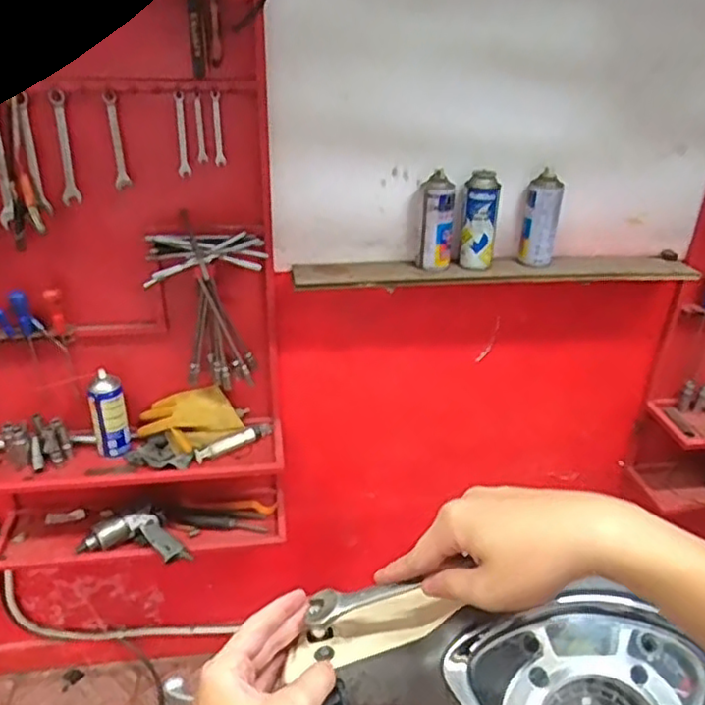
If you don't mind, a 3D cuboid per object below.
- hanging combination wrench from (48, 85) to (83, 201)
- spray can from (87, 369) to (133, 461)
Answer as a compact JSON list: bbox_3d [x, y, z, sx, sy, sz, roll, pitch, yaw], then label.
[{"bbox_3d":[-0.472,-0.334,1.092,0.028,0.176,0.015,-2,29,-7],"label":"hanging combination wrench"},{"bbox_3d":[-0.473,0.122,1.298,0.065,0.158,0.055,-12,32,-22],"label":"spray can"}]

